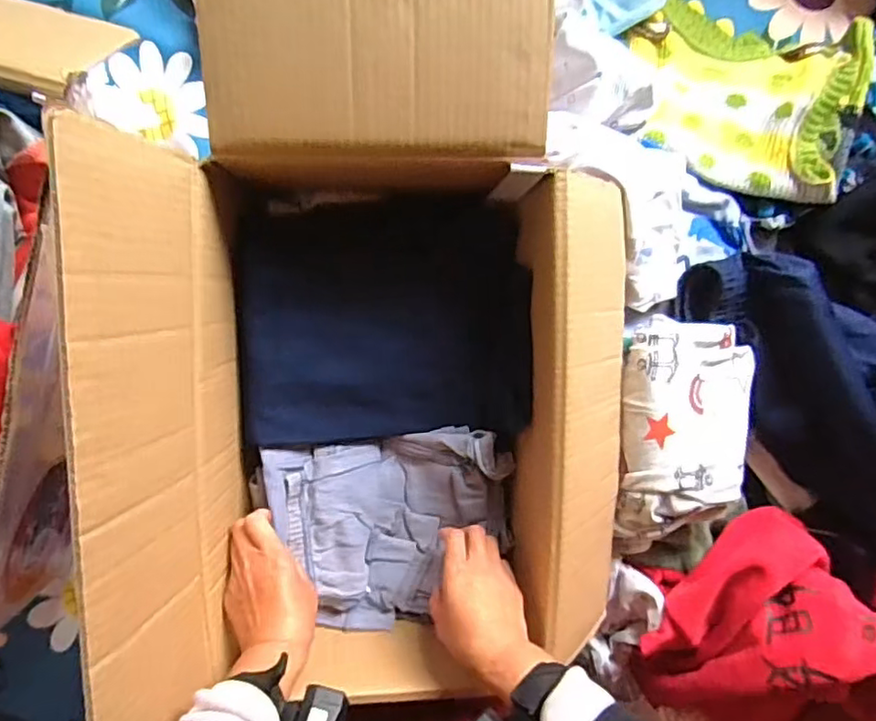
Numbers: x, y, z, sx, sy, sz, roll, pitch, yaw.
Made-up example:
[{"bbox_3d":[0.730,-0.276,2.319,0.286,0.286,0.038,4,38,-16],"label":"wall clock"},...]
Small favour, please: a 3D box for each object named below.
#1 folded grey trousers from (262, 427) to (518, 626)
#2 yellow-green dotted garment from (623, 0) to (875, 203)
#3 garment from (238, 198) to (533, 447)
[{"bbox_3d":[-0.044,0.169,0.617,0.233,0.038,0.196,-5,94,-7],"label":"folded grey trousers"},{"bbox_3d":[0.328,-0.294,0.685,0.216,0.131,0.213,0,93,-7],"label":"yellow-green dotted garment"},{"bbox_3d":[-0.050,-0.035,0.601,0.272,0.028,0.222,-4,93,-7],"label":"garment"}]

